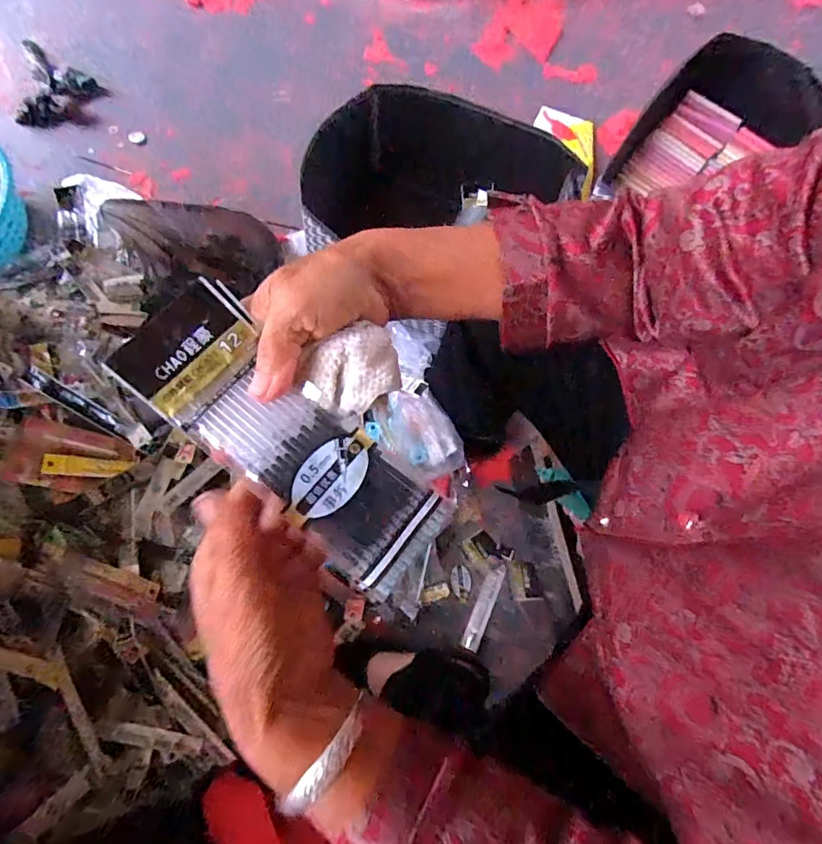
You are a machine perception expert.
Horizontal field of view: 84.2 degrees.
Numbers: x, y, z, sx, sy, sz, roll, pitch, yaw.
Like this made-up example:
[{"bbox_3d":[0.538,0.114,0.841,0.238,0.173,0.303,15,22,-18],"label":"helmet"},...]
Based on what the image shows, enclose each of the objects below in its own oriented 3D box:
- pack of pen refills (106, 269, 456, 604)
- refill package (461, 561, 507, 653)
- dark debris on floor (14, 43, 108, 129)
[{"bbox_3d":[-0.062,0.009,0.235,0.182,0.018,0.063,41,77,-3],"label":"pack of pen refills"},{"bbox_3d":[0.111,0.274,0.678,0.026,0.015,0.133,21,75,5],"label":"refill package"},{"bbox_3d":[-0.725,-0.715,0.944,0.162,0.024,0.226,-8,74,-3],"label":"dark debris on floor"}]

